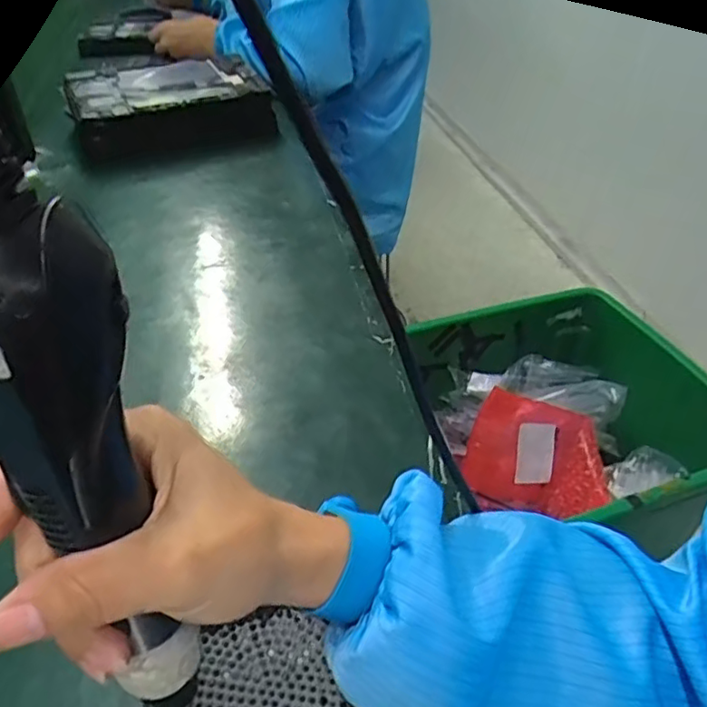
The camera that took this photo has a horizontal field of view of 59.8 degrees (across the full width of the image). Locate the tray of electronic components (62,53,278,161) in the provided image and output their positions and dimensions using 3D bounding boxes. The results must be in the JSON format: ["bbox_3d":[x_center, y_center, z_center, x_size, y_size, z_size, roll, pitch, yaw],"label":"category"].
[{"bbox_3d":[-0.237,-0.326,0.802,0.237,0.077,0.167,-21,45,-23],"label":"tray of electronic components"}]

